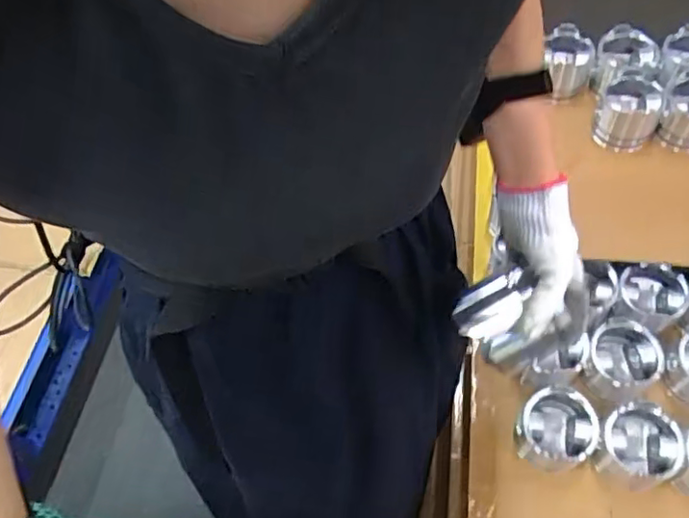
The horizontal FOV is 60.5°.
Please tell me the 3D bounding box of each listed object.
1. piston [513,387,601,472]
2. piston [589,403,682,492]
[{"bbox_3d":[0.271,0.223,0.767,0.086,0.089,0.088,-2,58,3],"label":"piston"},{"bbox_3d":[0.368,0.237,0.754,0.095,0.066,0.094,6,59,8],"label":"piston"}]

